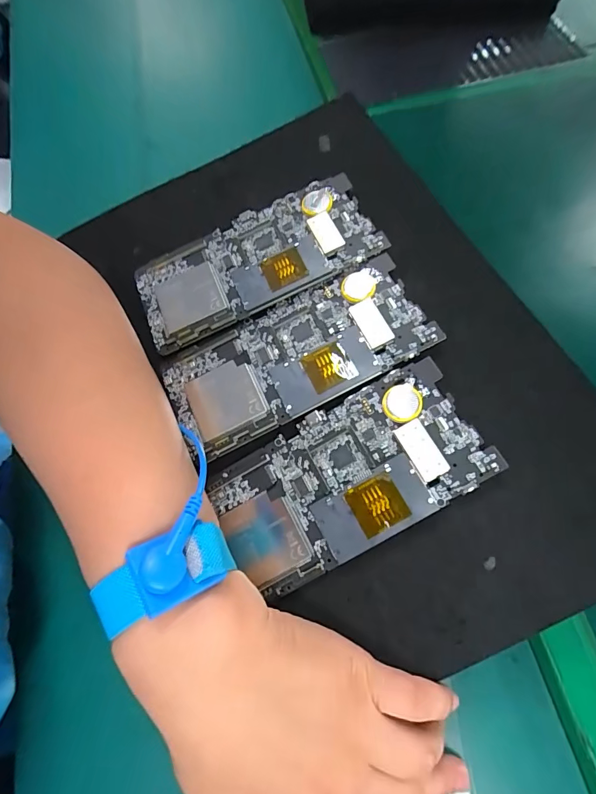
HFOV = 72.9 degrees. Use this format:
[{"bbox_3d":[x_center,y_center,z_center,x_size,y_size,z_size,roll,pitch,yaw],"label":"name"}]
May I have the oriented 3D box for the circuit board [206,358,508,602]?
[{"bbox_3d":[0.023,0.043,0.212,0.139,0.006,0.070,-30,70,4],"label":"circuit board"}]

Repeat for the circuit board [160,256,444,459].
[{"bbox_3d":[-0.003,-0.023,0.235,0.149,0.005,0.065,-27,69,3],"label":"circuit board"}]

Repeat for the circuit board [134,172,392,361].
[{"bbox_3d":[-0.030,-0.086,0.255,0.150,0.007,0.068,-25,69,3],"label":"circuit board"}]

